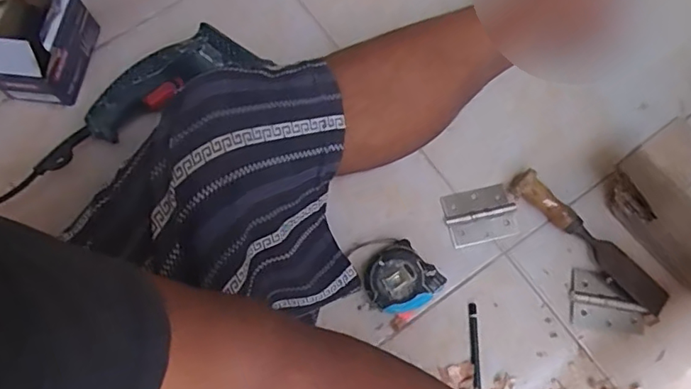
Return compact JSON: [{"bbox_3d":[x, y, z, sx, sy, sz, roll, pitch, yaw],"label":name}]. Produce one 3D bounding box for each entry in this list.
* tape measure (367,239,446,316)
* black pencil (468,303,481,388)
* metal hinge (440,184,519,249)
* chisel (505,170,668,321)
[{"bbox_3d":[0.053,0.090,0.583,0.072,0.036,0.080,-40,76,-10],"label":"tape measure"},{"bbox_3d":[0.135,0.162,0.572,0.009,0.004,0.097,-1,73,2],"label":"black pencil"},{"bbox_3d":[0.150,0.022,0.616,0.077,0.004,0.061,-13,73,-2],"label":"metal hinge"},{"bbox_3d":[0.261,0.048,0.593,0.033,0.027,0.196,-43,76,-11],"label":"chisel"}]

